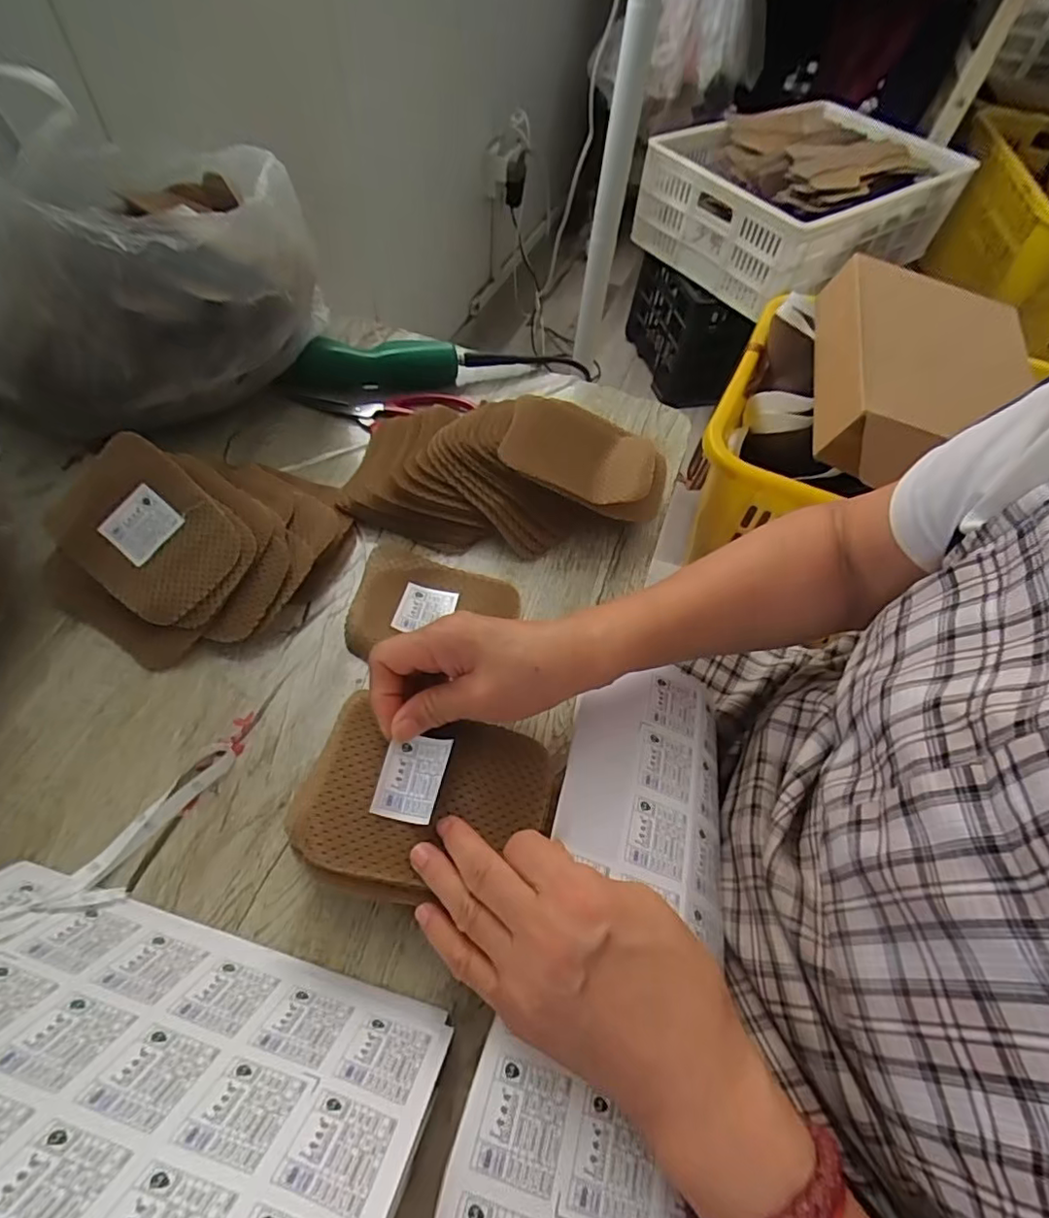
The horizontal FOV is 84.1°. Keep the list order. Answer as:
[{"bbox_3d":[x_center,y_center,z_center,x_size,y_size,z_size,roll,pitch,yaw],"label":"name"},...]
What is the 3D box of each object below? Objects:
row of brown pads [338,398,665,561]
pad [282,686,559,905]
[{"bbox_3d":[-0.018,-0.116,0.480,0.250,0.067,0.129,6,56,2],"label":"row of brown pads"},{"bbox_3d":[-0.055,0.103,0.313,0.128,0.018,0.099,13,57,6],"label":"pad"}]

